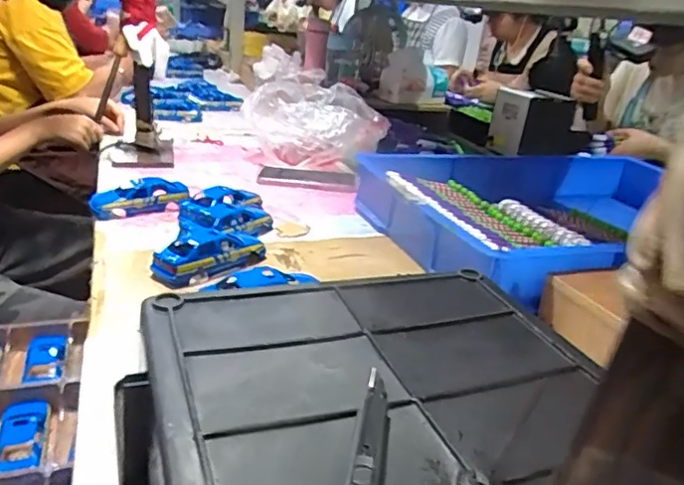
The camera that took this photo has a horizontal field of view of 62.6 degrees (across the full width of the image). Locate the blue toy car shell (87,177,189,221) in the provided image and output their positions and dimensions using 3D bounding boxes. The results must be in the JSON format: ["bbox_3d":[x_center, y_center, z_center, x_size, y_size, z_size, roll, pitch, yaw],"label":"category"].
[{"bbox_3d":[-0.274,-0.060,0.764,0.126,0.040,0.053,-11,28,-34],"label":"blue toy car shell"}]

